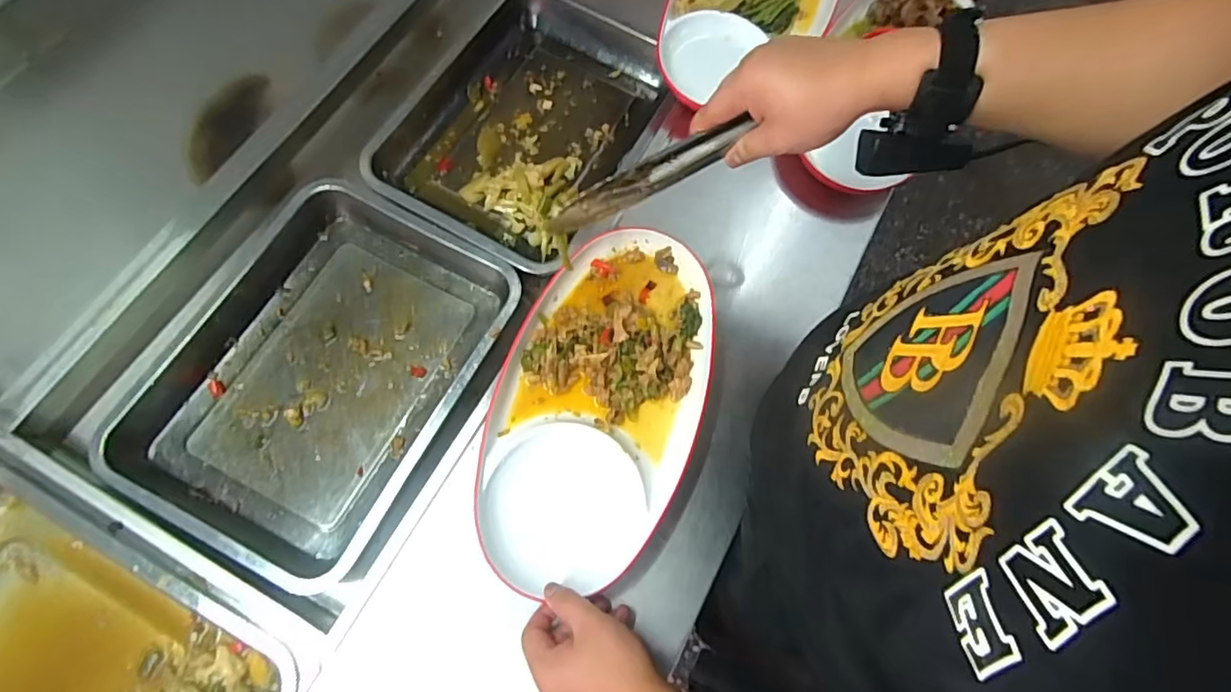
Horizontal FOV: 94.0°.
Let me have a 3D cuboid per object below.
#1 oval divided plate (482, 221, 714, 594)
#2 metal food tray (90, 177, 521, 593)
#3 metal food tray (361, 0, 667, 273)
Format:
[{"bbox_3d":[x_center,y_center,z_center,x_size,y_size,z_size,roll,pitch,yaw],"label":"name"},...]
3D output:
[{"bbox_3d":[-0.012,0.046,0.532,0.180,0.027,0.335,22,73,5],"label":"oval divided plate"},{"bbox_3d":[-0.294,0.014,0.568,0.290,0.057,0.345,28,73,3],"label":"metal food tray"},{"bbox_3d":[-0.107,-0.262,0.680,0.245,0.065,0.348,24,73,2],"label":"metal food tray"}]

